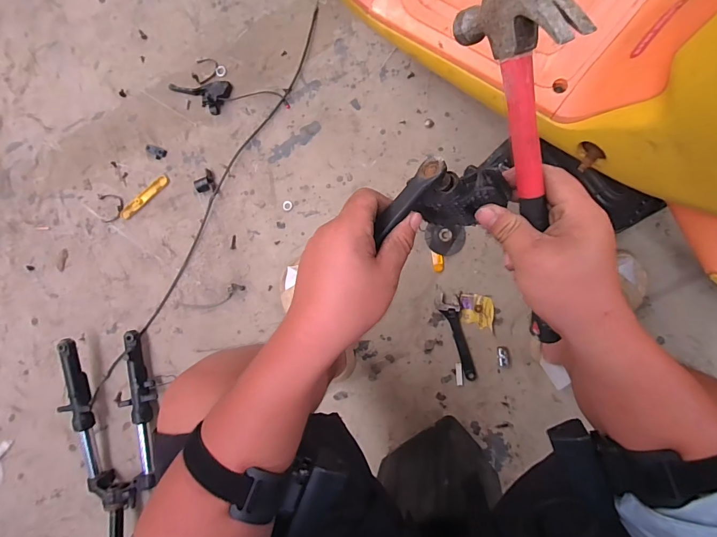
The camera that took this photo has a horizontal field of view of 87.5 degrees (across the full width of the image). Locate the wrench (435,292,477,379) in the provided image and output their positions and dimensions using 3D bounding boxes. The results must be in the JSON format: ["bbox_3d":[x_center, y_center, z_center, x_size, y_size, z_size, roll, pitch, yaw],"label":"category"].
[{"bbox_3d":[0.218,0.153,0.840,0.053,0.024,0.206,-12,86,5],"label":"wrench"}]

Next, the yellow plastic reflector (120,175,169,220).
[{"bbox_3d":[-0.538,-0.179,0.941,0.152,0.007,0.027,-40,84,3],"label":"yellow plastic reflector"}]

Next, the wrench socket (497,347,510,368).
[{"bbox_3d":[0.326,0.200,0.836,0.028,0.019,0.050,-7,86,6],"label":"wrench socket"}]

